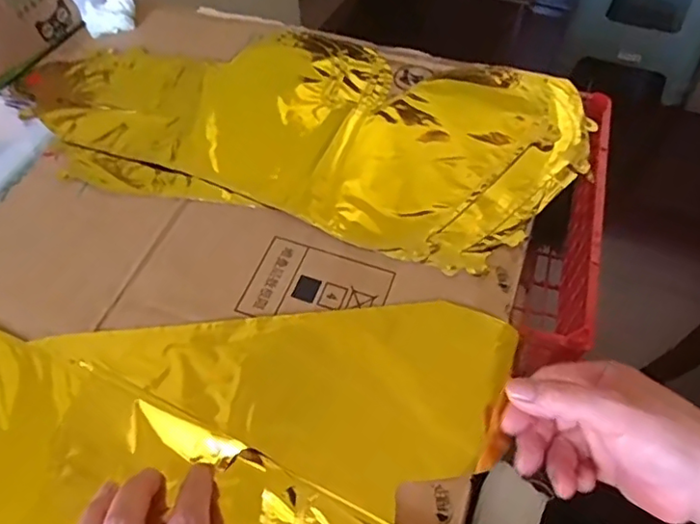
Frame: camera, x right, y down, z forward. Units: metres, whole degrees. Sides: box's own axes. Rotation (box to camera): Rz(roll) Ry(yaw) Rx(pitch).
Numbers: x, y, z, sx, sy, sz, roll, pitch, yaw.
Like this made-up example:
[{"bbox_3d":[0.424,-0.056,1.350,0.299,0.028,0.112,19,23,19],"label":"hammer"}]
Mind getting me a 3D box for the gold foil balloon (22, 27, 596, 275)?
[{"bbox_3d":[-0.044,-0.118,0.480,0.447,0.012,0.219,15,56,10],"label":"gold foil balloon"}]

